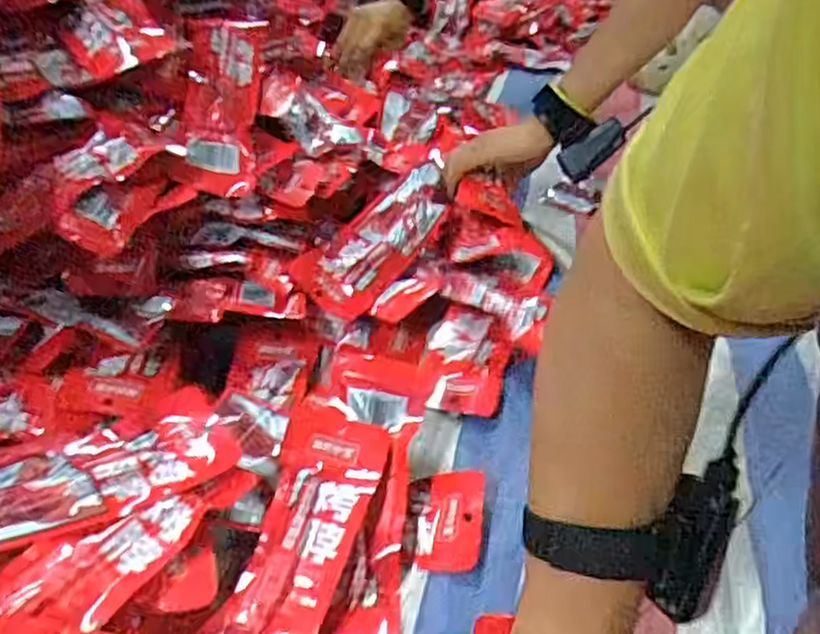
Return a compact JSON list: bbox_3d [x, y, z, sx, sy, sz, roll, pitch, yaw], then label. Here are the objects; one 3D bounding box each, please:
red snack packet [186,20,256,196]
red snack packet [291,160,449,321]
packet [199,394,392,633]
[{"bbox_3d":[-0.185,-0.215,0.708,0.065,0.021,0.205,12,63,-33],"label":"red snack packet"},{"bbox_3d":[-0.027,-0.084,0.732,0.077,0.026,0.217,40,59,7],"label":"red snack packet"},{"bbox_3d":[-0.088,0.169,0.489,0.080,0.012,0.246,19,56,8],"label":"packet"}]

